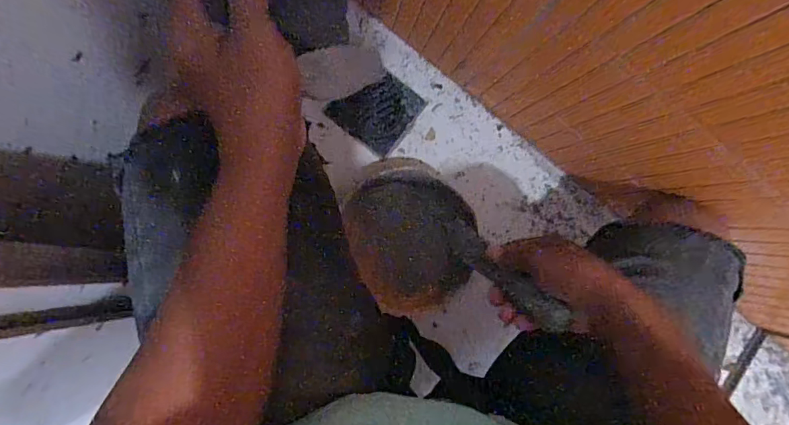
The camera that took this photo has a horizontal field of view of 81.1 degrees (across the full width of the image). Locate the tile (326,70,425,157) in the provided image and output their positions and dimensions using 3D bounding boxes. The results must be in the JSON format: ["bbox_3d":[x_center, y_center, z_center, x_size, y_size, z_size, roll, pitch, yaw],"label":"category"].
[{"bbox_3d":[-0.023,-0.146,0.639,0.099,0.005,0.105,39,78,-12],"label":"tile"}]

